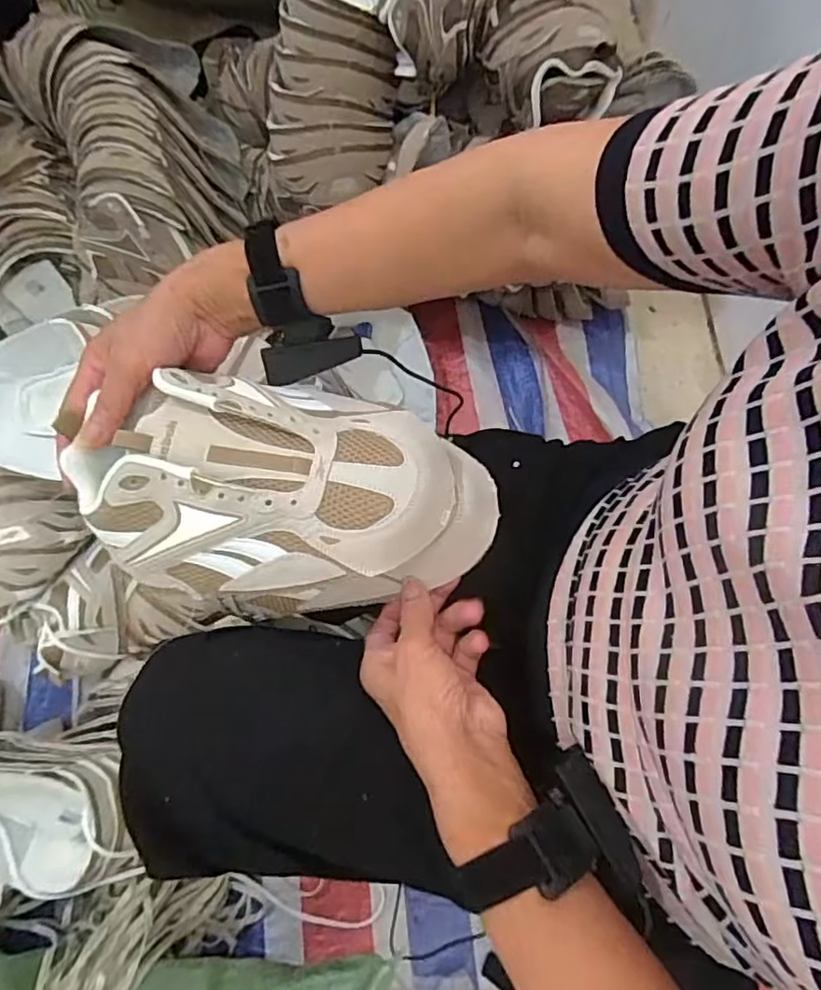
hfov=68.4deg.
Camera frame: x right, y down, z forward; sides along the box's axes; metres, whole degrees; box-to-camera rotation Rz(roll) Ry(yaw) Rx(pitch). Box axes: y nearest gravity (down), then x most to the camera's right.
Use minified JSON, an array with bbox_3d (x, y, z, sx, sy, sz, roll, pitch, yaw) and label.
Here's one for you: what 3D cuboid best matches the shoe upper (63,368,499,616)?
[{"bbox_3d":[-0.078,-0.001,0.383,0.251,0.076,0.140,12,71,6],"label":"shoe upper"}]

